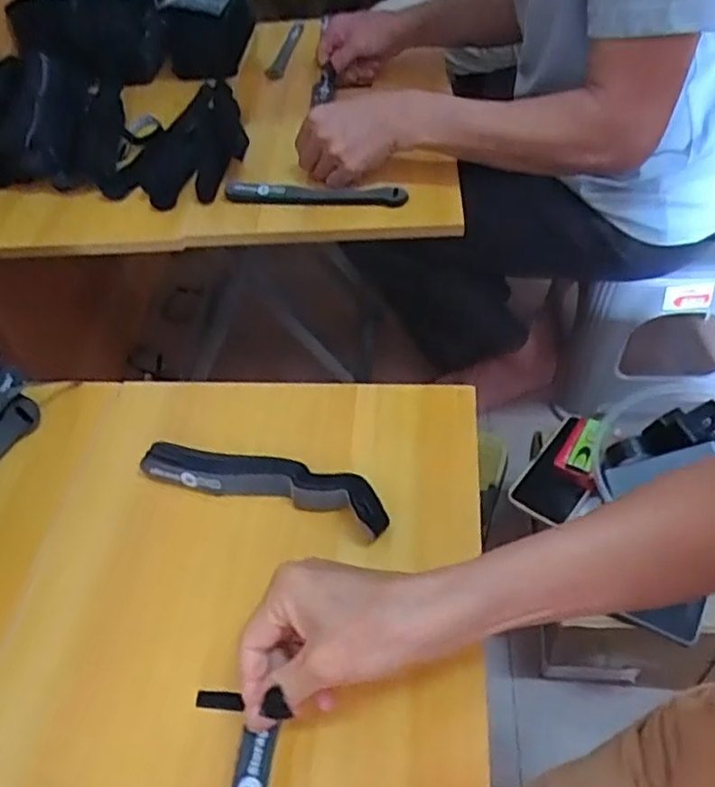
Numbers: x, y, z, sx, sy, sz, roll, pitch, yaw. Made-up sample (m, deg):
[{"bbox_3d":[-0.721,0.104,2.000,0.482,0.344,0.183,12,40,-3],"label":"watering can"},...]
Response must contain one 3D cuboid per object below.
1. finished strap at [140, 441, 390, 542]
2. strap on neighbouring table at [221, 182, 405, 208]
[{"bbox_3d":[-0.066,0.062,0.473,0.183,0.023,0.036,14,51,17],"label":"finished strap"},{"bbox_3d":[-0.046,-0.217,0.722,0.196,0.022,0.016,3,49,8],"label":"strap on neighbouring table"}]

